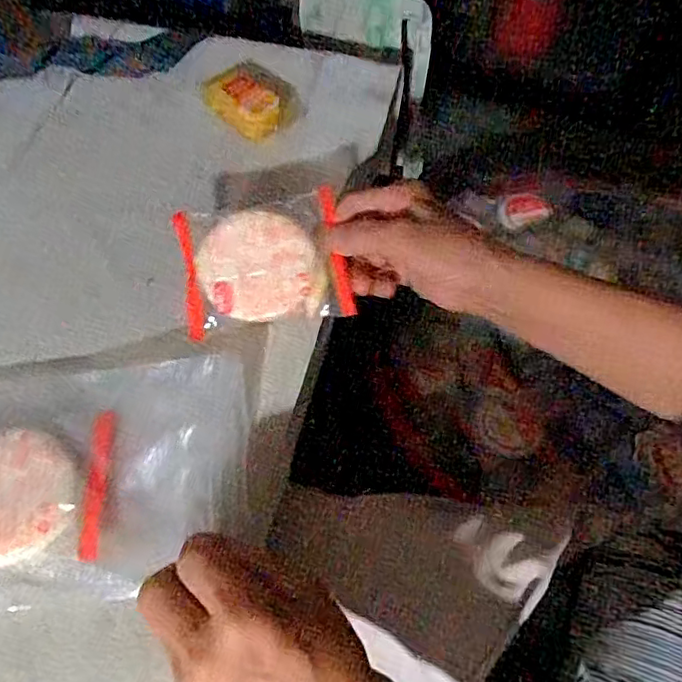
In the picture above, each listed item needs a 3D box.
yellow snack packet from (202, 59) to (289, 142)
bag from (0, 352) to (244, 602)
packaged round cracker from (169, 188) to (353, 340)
[{"bbox_3d":[-0.077,-0.212,0.519,0.081,0.021,0.063,39,62,23],"label":"yellow snack packet"},{"bbox_3d":[-0.152,0.075,0.346,0.177,0.014,0.135,-2,59,-1],"label":"bag"},{"bbox_3d":[-0.053,-0.054,0.400,0.109,0.013,0.084,-9,83,1],"label":"packaged round cracker"}]

